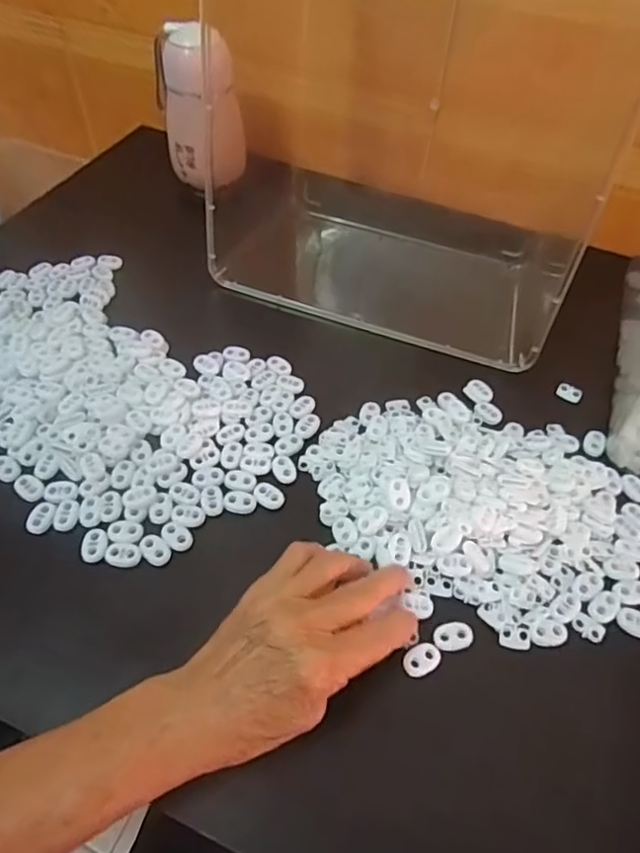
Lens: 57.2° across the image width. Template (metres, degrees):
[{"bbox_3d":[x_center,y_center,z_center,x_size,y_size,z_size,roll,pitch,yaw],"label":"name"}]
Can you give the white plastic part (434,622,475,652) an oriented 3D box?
[{"bbox_3d":[0.080,0.125,0.352,0.024,0.005,0.016,-8,54,-10],"label":"white plastic part"}]

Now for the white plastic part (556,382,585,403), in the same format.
[{"bbox_3d":[0.203,-0.027,0.478,0.020,0.007,0.012,30,57,18],"label":"white plastic part"}]

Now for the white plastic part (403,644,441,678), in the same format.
[{"bbox_3d":[0.060,0.137,0.345,0.024,0.004,0.015,-23,58,-19],"label":"white plastic part"}]

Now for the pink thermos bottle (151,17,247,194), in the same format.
[{"bbox_3d":[-0.114,-0.308,0.574,0.077,0.128,0.069,-9,54,-10],"label":"pink thermos bottle"}]

